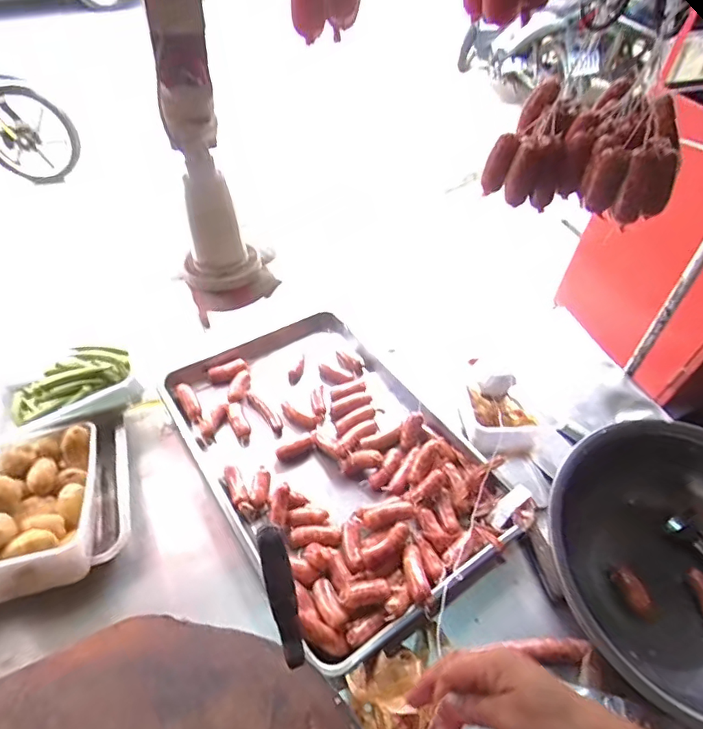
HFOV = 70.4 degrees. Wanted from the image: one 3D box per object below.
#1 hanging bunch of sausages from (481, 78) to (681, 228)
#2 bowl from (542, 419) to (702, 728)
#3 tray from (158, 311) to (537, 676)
[{"bbox_3d":[0.270,-0.253,0.583,0.192,0.105,0.154,19,49,14],"label":"hanging bunch of sausages"},{"bbox_3d":[0.431,0.282,0.660,0.351,0.174,0.354,2,47,-2],"label":"bowl"},{"bbox_3d":[-0.045,0.137,0.847,0.385,0.068,0.602,-26,54,-25],"label":"tray"}]

